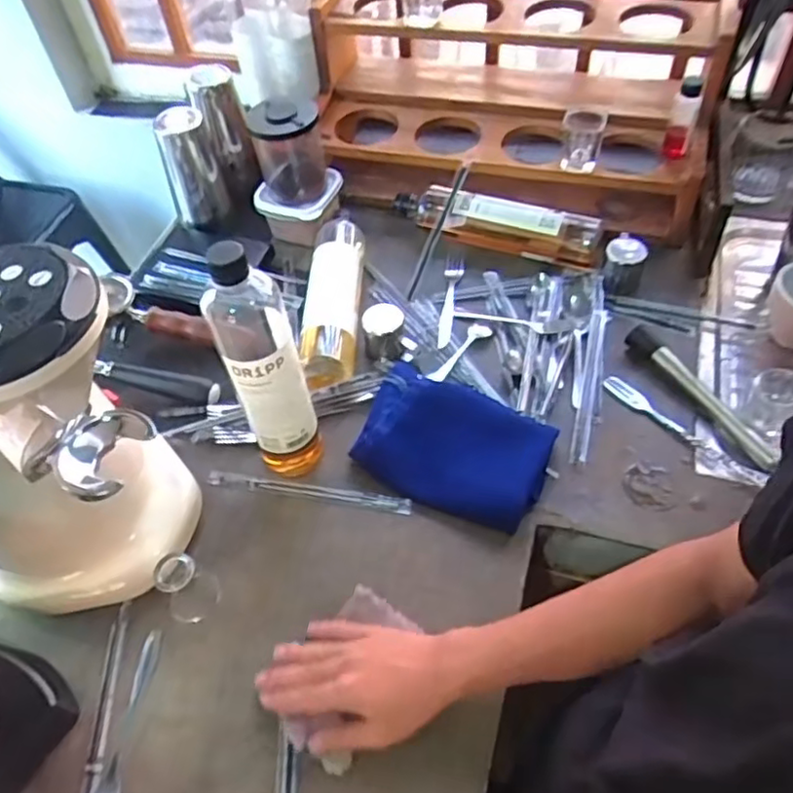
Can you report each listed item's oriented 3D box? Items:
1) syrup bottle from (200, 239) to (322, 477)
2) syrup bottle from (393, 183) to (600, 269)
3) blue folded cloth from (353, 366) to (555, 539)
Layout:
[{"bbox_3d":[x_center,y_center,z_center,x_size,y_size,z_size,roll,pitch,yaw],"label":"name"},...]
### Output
[{"bbox_3d":[-0.116,-0.017,0.596,0.065,0.276,0.053,-17,52,-9],"label":"syrup bottle"},{"bbox_3d":[0.129,-0.233,0.871,0.269,0.062,0.049,16,55,17],"label":"syrup bottle"},{"bbox_3d":[0.059,0.047,0.678,0.190,0.041,0.133,15,55,16],"label":"blue folded cloth"}]

